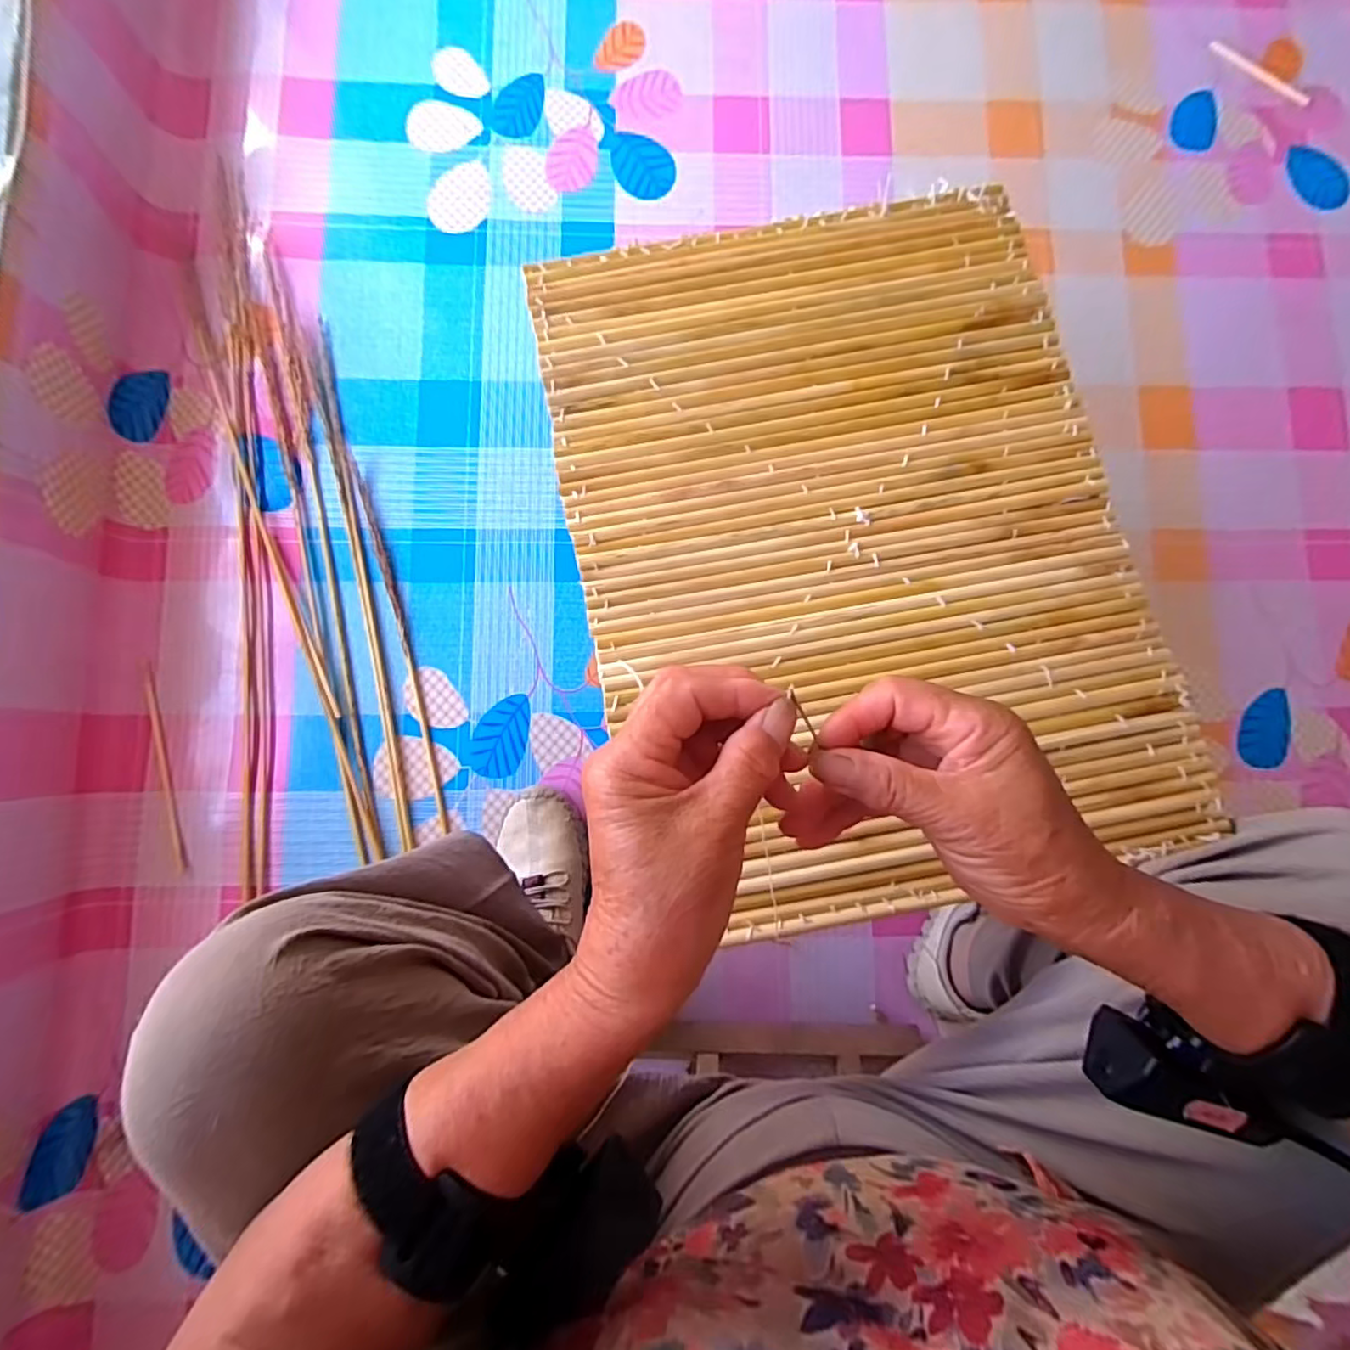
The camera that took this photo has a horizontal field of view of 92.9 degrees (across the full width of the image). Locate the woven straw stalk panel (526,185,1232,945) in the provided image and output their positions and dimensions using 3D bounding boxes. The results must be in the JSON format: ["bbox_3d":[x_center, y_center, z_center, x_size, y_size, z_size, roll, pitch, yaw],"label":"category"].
[{"bbox_3d":[0.114,-0.089,0.411,0.342,0.010,0.450,-12,82,-2],"label":"woven straw stalk panel"}]

